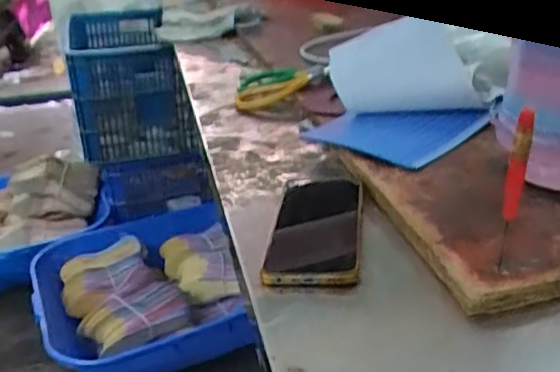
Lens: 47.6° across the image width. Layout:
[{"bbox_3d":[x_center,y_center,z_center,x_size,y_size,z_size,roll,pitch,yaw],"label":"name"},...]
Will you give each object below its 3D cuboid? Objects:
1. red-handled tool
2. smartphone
[{"bbox_3d":[0.150,0.008,0.406,0.012,0.122,0.012,11,32,29],"label":"red-handled tool"},{"bbox_3d":[0.029,0.036,0.520,0.072,0.019,0.134,0,26,9],"label":"smartphone"}]

